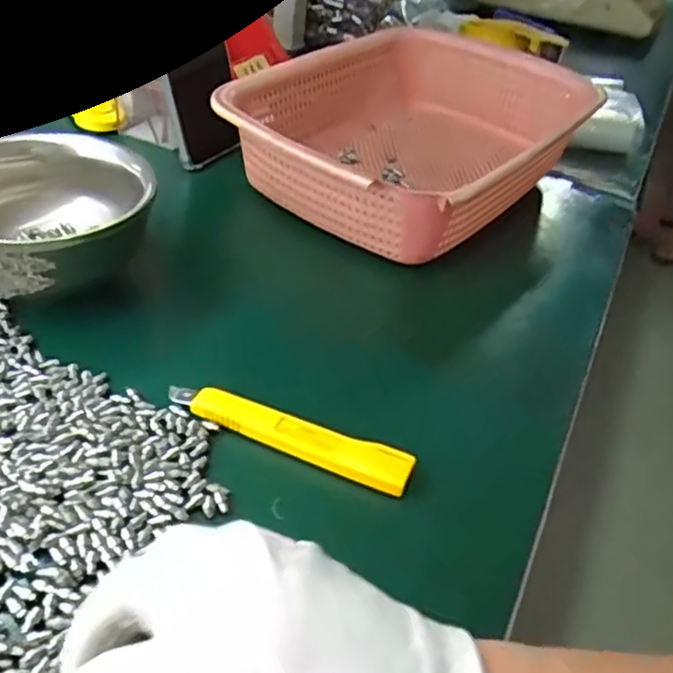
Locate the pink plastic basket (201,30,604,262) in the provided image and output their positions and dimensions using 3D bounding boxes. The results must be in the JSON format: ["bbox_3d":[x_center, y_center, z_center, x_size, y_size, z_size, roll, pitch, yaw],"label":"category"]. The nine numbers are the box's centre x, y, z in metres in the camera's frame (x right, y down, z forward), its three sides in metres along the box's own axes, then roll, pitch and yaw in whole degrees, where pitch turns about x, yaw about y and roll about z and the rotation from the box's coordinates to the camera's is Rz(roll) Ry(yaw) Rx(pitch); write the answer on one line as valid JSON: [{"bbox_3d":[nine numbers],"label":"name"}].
[{"bbox_3d":[0.057,-0.169,0.540,0.231,0.067,0.284,29,45,23],"label":"pink plastic basket"}]

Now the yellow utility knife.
[{"bbox_3d":[-0.025,0.047,0.326,0.126,0.009,0.020,18,42,11],"label":"yellow utility knife"}]

